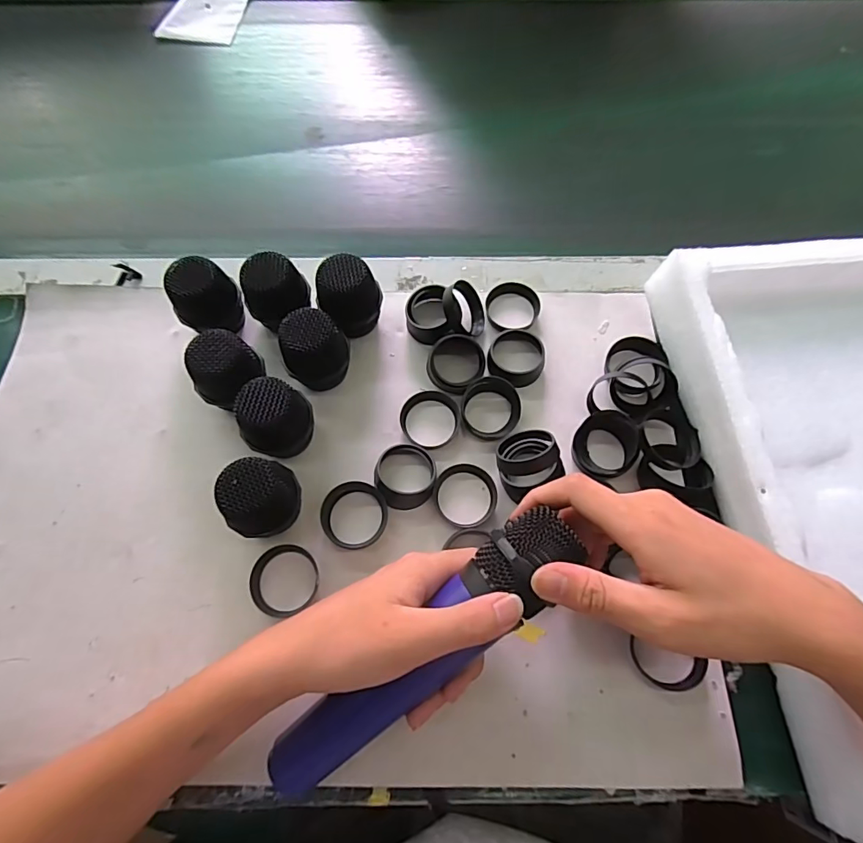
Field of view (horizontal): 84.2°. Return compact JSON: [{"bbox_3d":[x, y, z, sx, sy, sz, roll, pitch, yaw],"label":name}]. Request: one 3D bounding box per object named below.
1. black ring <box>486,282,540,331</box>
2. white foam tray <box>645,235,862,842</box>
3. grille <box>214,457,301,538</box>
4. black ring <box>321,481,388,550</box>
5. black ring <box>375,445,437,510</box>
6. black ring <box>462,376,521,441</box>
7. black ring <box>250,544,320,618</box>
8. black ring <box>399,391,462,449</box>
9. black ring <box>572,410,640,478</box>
[{"bbox_3d":[0.065,-0.092,0.385,0.042,0.016,0.041,0,68,0],"label":"black ring"},{"bbox_3d":[0.330,0.028,0.298,0.282,0.056,0.347,-7,68,-3],"label":"white foam tray"},{"bbox_3d":[-0.106,0.051,0.305,0.041,0.057,0.038,0,68,0],"label":"grille"},{"bbox_3d":[-0.053,0.063,0.325,0.045,0.009,0.043,-4,68,-2],"label":"black ring"},{"bbox_3d":[-0.018,0.038,0.334,0.042,0.014,0.044,0,68,0],"label":"black ring"},{"bbox_3d":[0.044,-0.011,0.353,0.042,0.017,0.041,0,68,0],"label":"black ring"},{"bbox_3d":[-0.096,0.103,0.310,0.041,0.008,0.045,0,68,0],"label":"black ring"},{"bbox_3d":[-0.001,-0.002,0.353,0.042,0.011,0.043,0,68,0],"label":"black ring"},{"bbox_3d":[0.123,0.016,0.339,0.042,0.021,0.047,19,69,8],"label":"black ring"}]

